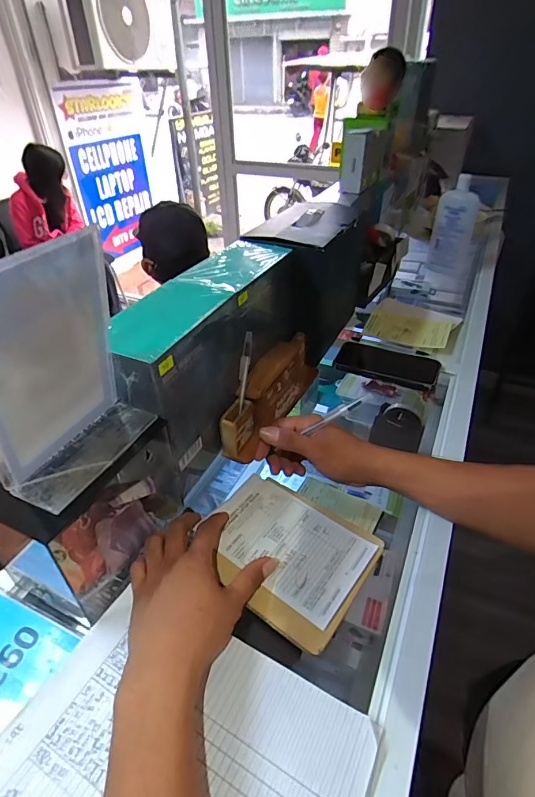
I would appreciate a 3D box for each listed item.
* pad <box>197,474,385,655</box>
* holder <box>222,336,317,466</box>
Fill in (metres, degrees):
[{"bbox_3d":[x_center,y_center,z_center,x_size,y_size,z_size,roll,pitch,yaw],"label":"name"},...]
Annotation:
[{"bbox_3d":[0.015,0.155,0.448,0.169,0.006,0.134,24,45,29],"label":"pad"},{"bbox_3d":[0.010,-0.013,0.609,0.049,0.084,0.239,16,41,21],"label":"holder"}]

